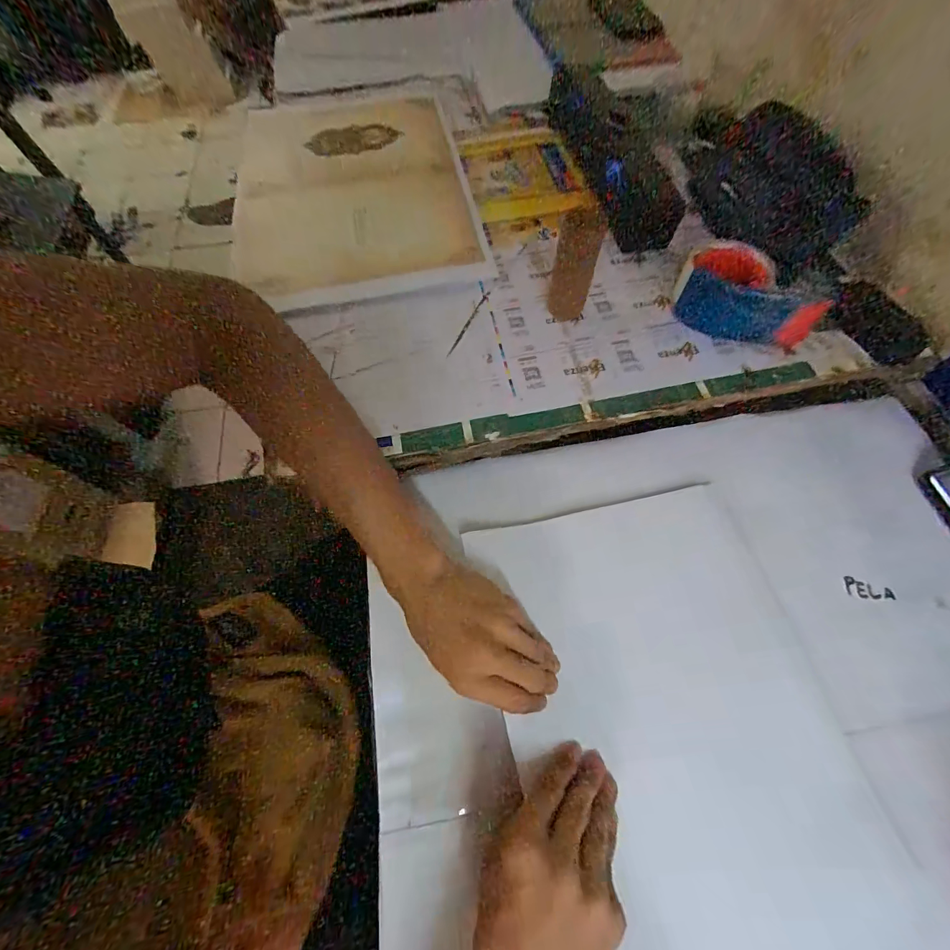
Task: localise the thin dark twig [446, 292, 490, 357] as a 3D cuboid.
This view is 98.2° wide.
[{"bbox_3d":[-0.007,-0.174,0.467,0.006,0.004,0.108,22,69,10],"label":"thin dark twig"}]

